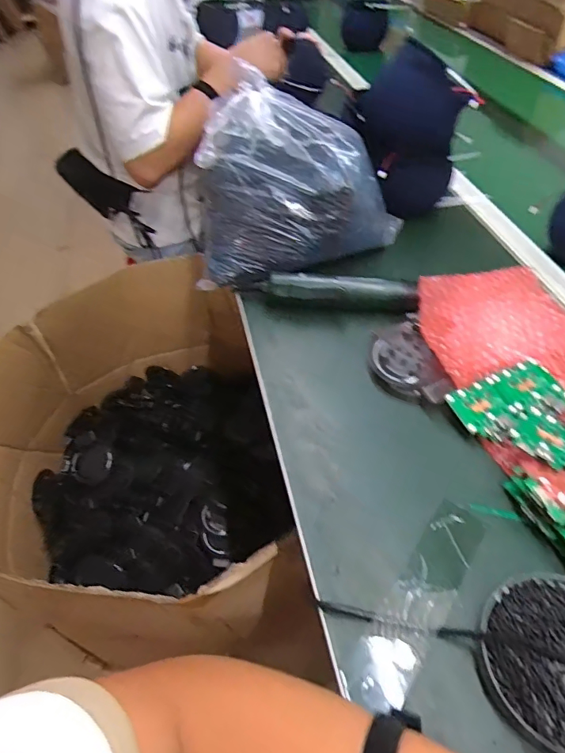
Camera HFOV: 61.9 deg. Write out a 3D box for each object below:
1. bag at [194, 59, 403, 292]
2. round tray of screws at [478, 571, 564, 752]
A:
[{"bbox_3d":[0.022,-0.253,0.634,0.256,0.182,0.200,11,51,13],"label":"bag"},{"bbox_3d":[0.204,0.205,0.340,0.112,0.020,0.113,-2,49,2],"label":"round tray of screws"}]

